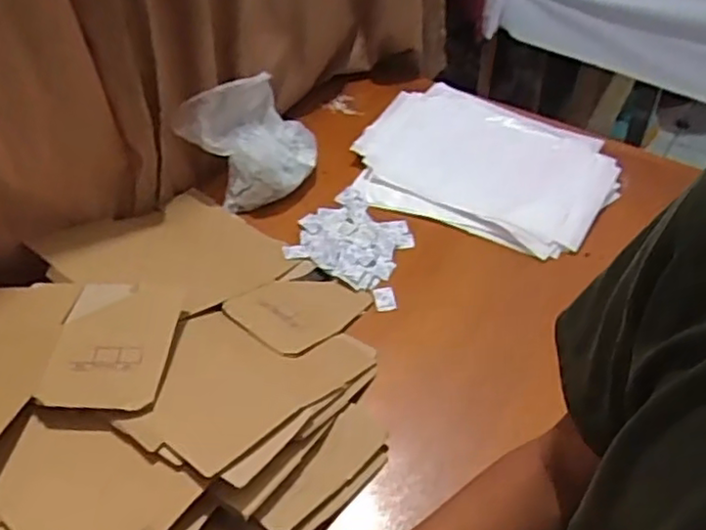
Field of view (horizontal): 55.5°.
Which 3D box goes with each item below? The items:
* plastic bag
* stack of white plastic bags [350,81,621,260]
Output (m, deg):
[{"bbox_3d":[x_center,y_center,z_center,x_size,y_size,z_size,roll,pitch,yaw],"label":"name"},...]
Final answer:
[{"bbox_3d":[-0.155,-0.210,1.117,0.155,0.158,0.206,35,55,28],"label":"plastic bag"},{"bbox_3d":[0.232,-0.183,1.172,0.431,0.046,0.344,17,49,15],"label":"stack of white plastic bags"}]

